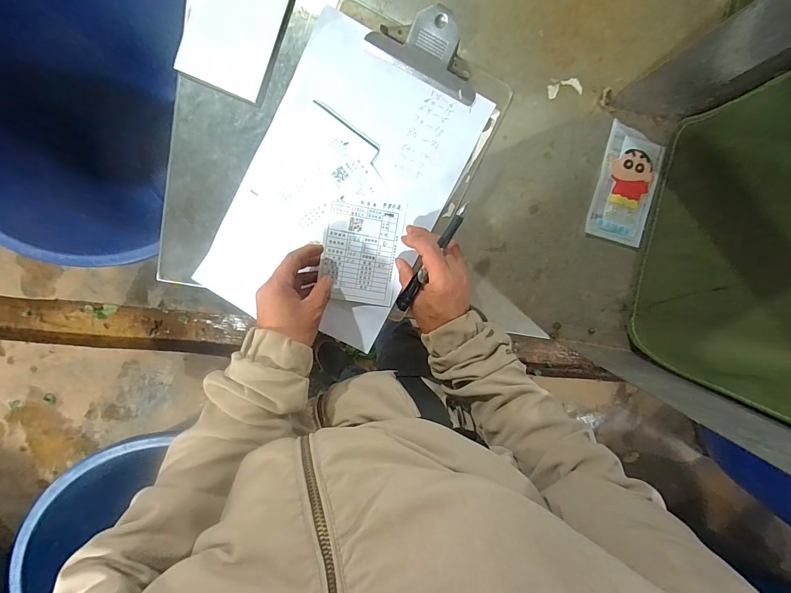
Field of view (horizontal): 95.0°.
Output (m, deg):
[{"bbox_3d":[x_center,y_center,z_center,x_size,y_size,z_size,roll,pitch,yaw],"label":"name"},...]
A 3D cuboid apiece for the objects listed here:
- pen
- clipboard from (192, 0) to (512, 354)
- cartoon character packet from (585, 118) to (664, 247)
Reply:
[{"bbox_3d":[0.041,-0.043,0.403,0.014,0.008,0.135,31,100,-7],"label":"pen"},{"bbox_3d":[-0.040,-0.135,0.424,0.240,0.028,0.368,25,93,-6],"label":"clipboard"},{"bbox_3d":[0.295,-0.140,0.460,0.078,0.005,0.138,12,94,-6],"label":"cartoon character packet"}]

